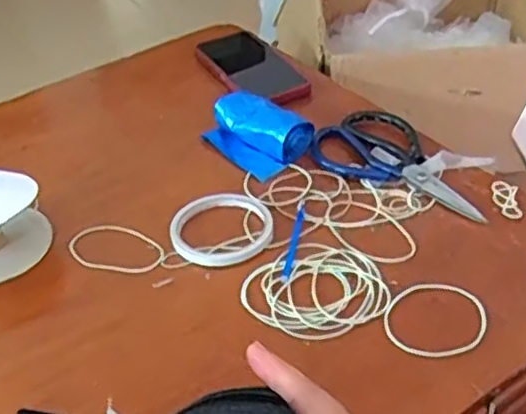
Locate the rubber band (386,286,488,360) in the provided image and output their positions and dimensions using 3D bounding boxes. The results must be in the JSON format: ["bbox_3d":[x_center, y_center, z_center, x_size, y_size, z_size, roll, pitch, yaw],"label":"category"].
[{"bbox_3d":[0.130,0.084,0.534,0.073,0.004,0.074,-4,39,3],"label":"rubber band"}]

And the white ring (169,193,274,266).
[{"bbox_3d":[-0.037,0.018,0.626,0.089,0.018,0.089,-4,39,3],"label":"white ring"}]

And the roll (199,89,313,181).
[{"bbox_3d":[-0.006,-0.079,0.722,0.074,0.039,0.108,-29,44,-26],"label":"roll"}]

